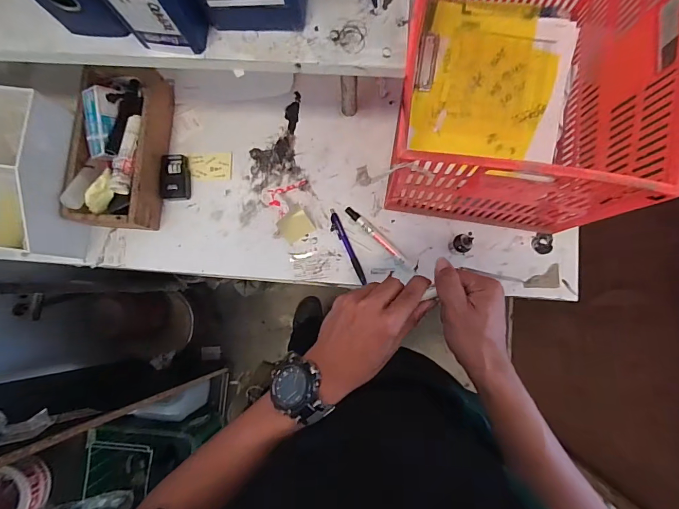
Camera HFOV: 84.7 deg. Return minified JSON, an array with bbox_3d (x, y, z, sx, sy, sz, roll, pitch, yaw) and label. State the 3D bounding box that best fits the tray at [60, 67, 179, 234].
[{"bbox_3d":[-0.352,-0.172,0.603,0.118,0.092,0.261,6,85,3],"label":"tray"}]

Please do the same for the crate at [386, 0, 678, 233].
[{"bbox_3d":[0.232,-0.255,0.490,0.278,0.221,0.381,9,85,4],"label":"crate"}]

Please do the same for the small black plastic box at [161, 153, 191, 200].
[{"bbox_3d":[-0.275,-0.130,0.629,0.048,0.019,0.075,3,85,3],"label":"small black plastic box"}]

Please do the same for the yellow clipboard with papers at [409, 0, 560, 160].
[{"bbox_3d":[0.233,-0.286,0.602,0.209,0.012,0.259,9,85,4],"label":"yellow clipboard with papers"}]

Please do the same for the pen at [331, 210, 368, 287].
[{"bbox_3d":[0.013,-0.009,0.608,0.017,0.010,0.136,-26,84,0],"label":"pen"}]

